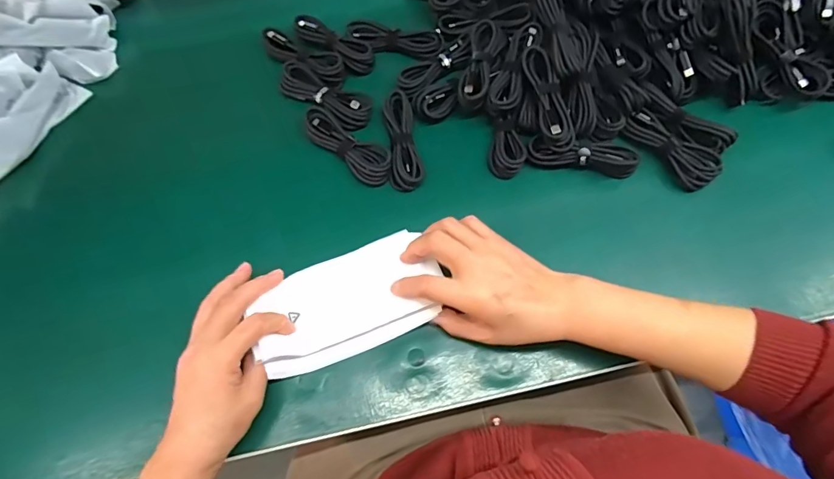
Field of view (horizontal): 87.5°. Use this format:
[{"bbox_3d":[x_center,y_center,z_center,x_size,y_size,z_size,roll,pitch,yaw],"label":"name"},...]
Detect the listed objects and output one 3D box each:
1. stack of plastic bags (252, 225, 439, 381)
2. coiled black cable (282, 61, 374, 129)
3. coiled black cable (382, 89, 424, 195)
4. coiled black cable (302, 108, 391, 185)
[{"bbox_3d":[-0.060,0.054,0.383,0.152,0.026,0.086,-21,70,-7],"label":"stack of plastic bags"},{"bbox_3d":[-0.099,-0.159,0.475,0.105,0.019,0.044,35,74,13],"label":"coiled black cable"},{"bbox_3d":[-0.016,-0.102,0.446,0.032,0.019,0.106,-9,69,-2],"label":"coiled black cable"},{"bbox_3d":[-0.072,-0.097,0.449,0.107,0.017,0.036,38,74,14],"label":"coiled black cable"}]

